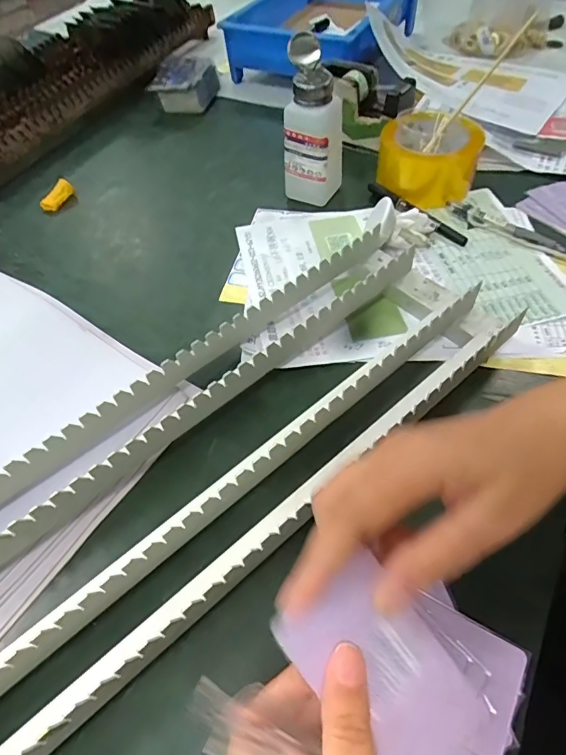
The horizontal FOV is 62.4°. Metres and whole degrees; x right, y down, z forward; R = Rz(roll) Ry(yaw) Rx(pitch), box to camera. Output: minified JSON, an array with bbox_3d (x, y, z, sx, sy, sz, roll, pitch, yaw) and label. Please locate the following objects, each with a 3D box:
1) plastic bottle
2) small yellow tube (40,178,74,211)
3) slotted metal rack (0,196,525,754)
[{"bbox_3d":[0.033,-0.268,0.502,0.063,0.144,0.066,4,54,7],"label":"plastic bottle"},{"bbox_3d":[-0.275,-0.222,0.571,0.017,0.014,0.045,28,76,22],"label":"small yellow tube"},{"bbox_3d":[-0.057,0.044,0.335,0.613,0.052,0.198,-39,60,-22],"label":"slotted metal rack"}]

